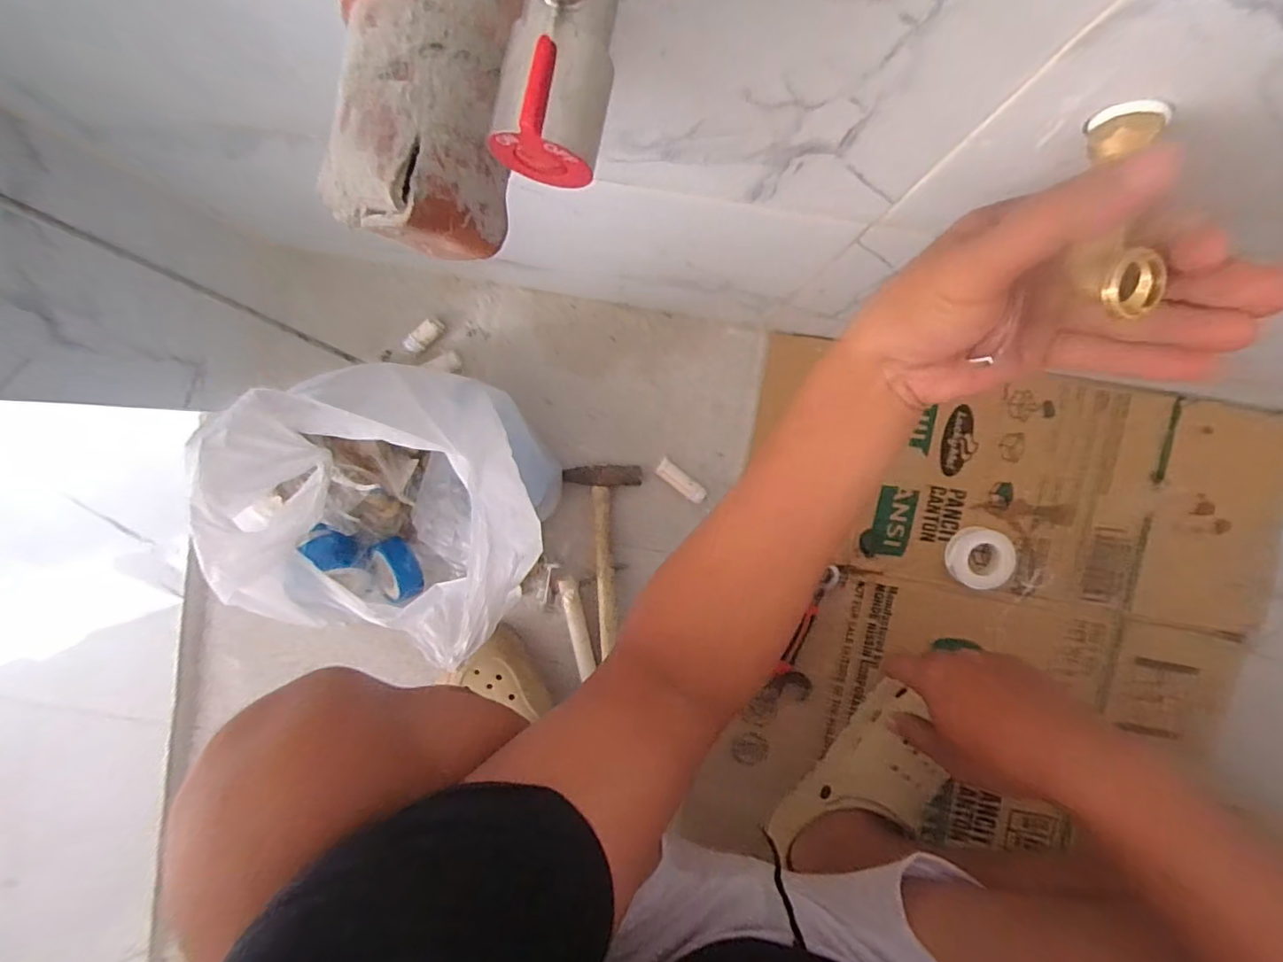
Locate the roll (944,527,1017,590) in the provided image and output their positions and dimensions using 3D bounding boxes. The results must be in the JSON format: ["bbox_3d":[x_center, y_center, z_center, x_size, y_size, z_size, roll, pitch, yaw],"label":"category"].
[{"bbox_3d":[0.381,0.087,0.621,0.064,0.027,0.068,0,95,1],"label":"roll"}]

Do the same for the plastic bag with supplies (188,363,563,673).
[{"bbox_3d":[-0.214,0.033,0.475,0.266,0.261,0.250,6,95,0],"label":"plastic bag with supplies"}]

